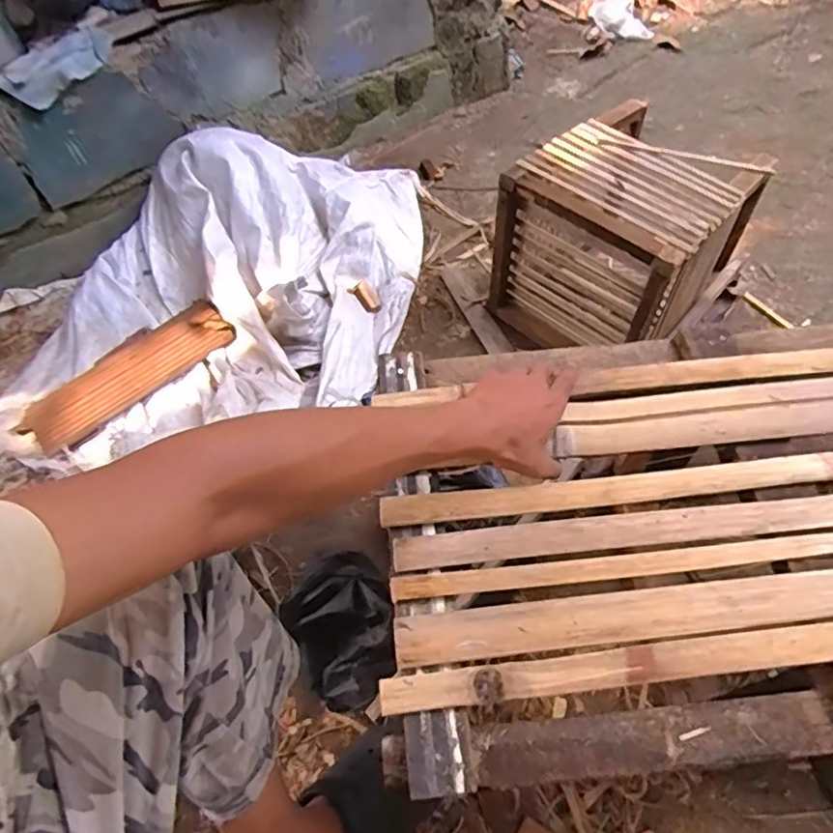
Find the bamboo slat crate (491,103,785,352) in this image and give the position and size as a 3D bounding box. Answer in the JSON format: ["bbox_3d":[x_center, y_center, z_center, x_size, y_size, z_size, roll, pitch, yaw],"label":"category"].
[{"bbox_3d":[0.367,-0.322,1.054,0.371,0.281,0.321,-40,63,-20],"label":"bamboo slat crate"}]

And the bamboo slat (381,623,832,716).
[{"bbox_3d":[0.368,0.175,0.462,0.788,0.012,0.036,-6,57,0],"label":"bamboo slat"}]

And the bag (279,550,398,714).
[{"bbox_3d":[-0.095,0.292,0.824,0.146,0.099,0.191,-29,60,-14],"label":"bag"}]

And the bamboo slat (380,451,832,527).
[{"bbox_3d":[0.369,0.049,0.550,0.800,0.018,0.036,-6,57,0],"label":"bamboo slat"}]

